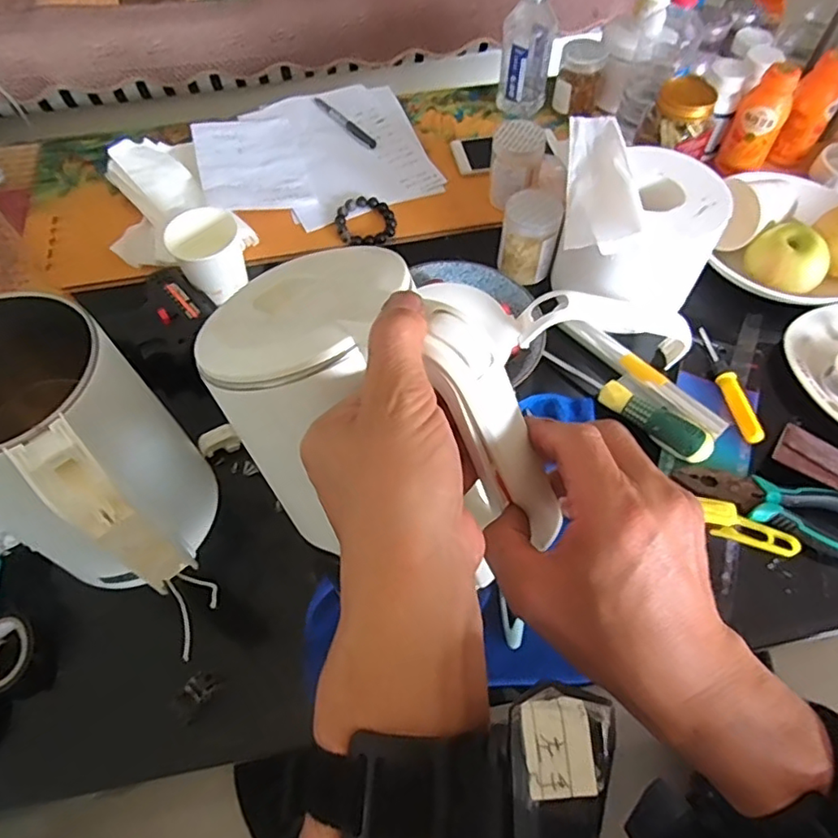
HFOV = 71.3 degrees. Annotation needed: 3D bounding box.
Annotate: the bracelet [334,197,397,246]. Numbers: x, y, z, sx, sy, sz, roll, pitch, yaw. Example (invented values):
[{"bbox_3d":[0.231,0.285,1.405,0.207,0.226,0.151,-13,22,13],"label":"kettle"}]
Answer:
[{"bbox_3d":[-0.063,-0.234,0.693,0.070,0.015,0.069,0,58,0],"label":"bracelet"}]

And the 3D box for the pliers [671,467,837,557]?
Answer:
[{"bbox_3d":[0.324,0.080,0.500,0.194,0.023,0.051,19,60,11],"label":"pliers"}]

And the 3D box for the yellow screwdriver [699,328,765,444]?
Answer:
[{"bbox_3d":[0.306,-0.035,0.572,0.020,0.016,0.134,-5,58,-3],"label":"yellow screwdriver"}]

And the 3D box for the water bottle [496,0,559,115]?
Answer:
[{"bbox_3d":[0.143,-0.486,0.766,0.068,0.155,0.055,7,59,4],"label":"water bottle"}]

